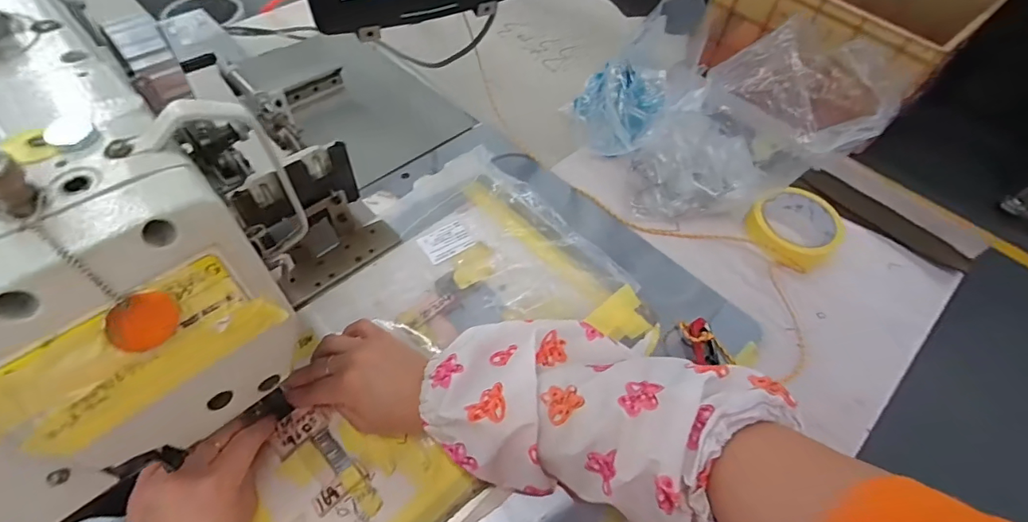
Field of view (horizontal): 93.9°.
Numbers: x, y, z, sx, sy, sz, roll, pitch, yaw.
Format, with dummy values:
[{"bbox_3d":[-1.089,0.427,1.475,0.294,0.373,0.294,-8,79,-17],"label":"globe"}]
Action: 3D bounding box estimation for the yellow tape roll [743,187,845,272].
[{"bbox_3d":[0.310,-0.039,0.525,0.098,0.027,0.089,-32,61,-24],"label":"yellow tape roll"}]

